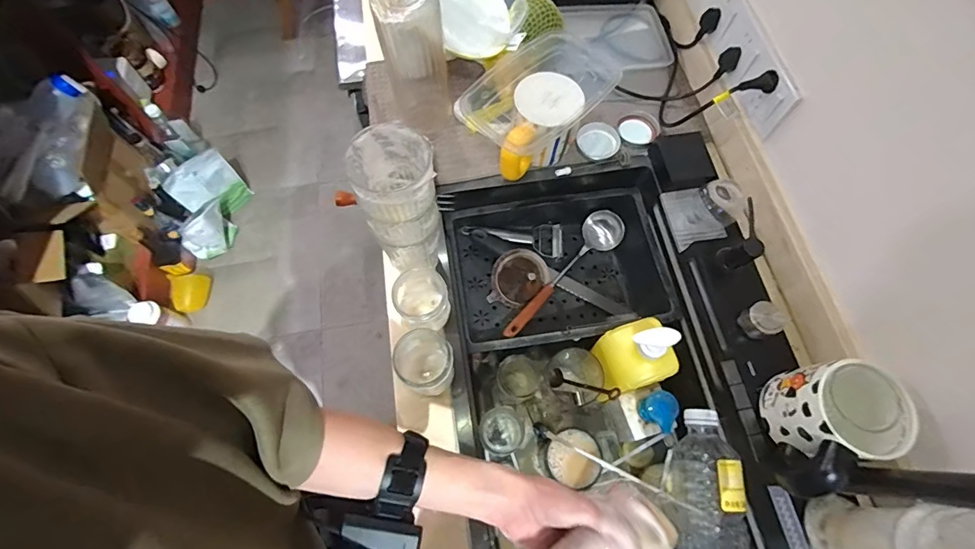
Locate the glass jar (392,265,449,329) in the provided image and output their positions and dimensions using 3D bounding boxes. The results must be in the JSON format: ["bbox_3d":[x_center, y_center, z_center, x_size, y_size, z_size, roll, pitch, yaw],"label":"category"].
[{"bbox_3d":[-0.081,0.035,0.552,0.062,0.086,0.061,0,68,-1],"label":"glass jar"}]

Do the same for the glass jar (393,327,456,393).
[{"bbox_3d":[-0.074,0.109,0.530,0.063,0.098,0.064,0,68,-1],"label":"glass jar"}]

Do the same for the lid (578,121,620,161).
[{"bbox_3d":[0.177,-0.215,0.707,0.058,0.011,0.064,-31,76,5],"label":"lid"}]

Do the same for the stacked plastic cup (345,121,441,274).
[{"bbox_3d":[-0.095,-0.072,0.501,0.074,0.200,0.074,0,68,-1],"label":"stacked plastic cup"}]

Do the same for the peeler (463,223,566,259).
[{"bbox_3d":[0.045,-0.063,0.748,0.178,0.028,0.064,6,68,-13],"label":"peeler"}]

